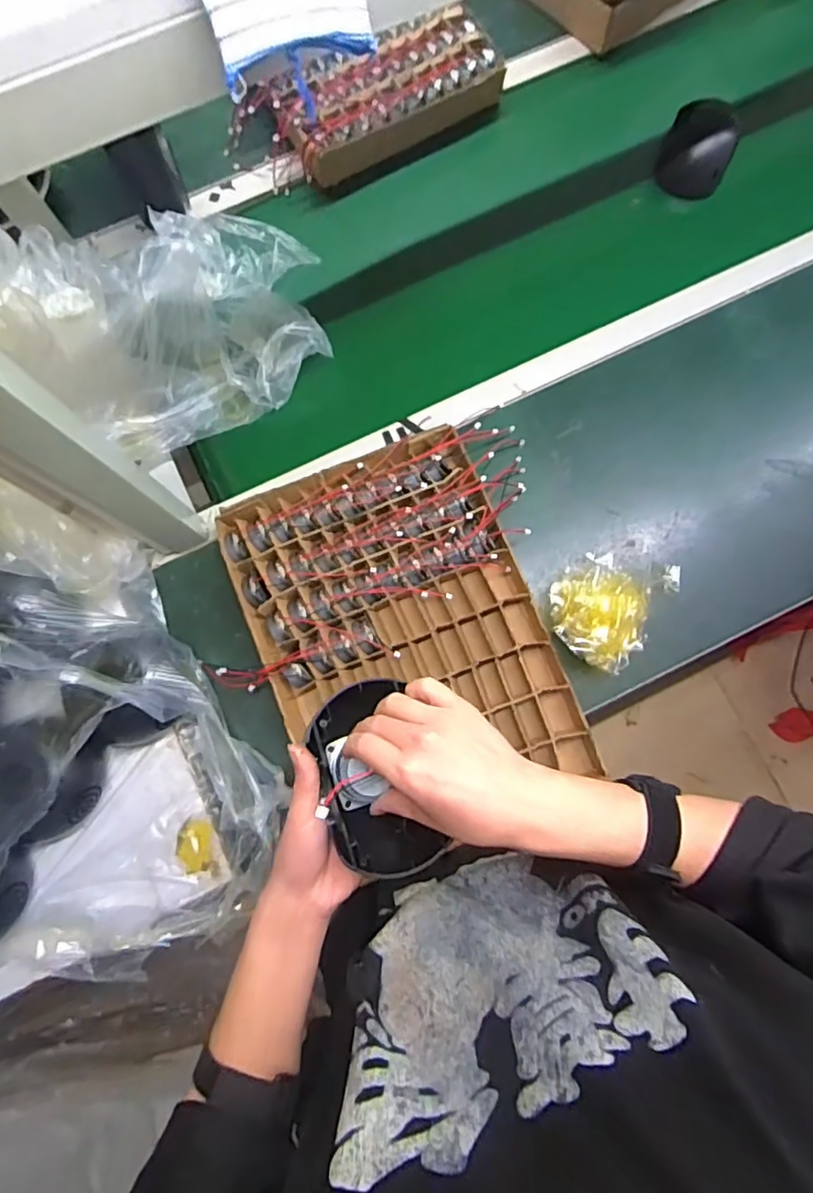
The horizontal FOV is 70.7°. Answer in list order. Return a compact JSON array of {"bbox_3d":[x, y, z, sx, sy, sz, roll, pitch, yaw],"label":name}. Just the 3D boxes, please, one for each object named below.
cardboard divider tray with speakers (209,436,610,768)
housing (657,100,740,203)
[{"bbox_3d":[0.002,0.043,0.677,0.344,0.049,0.431,-23,80,-3],"label":"cardboard divider tray with speakers"},{"bbox_3d":[0.404,-0.624,0.790,0.092,0.049,0.126,19,81,4],"label":"housing"}]

